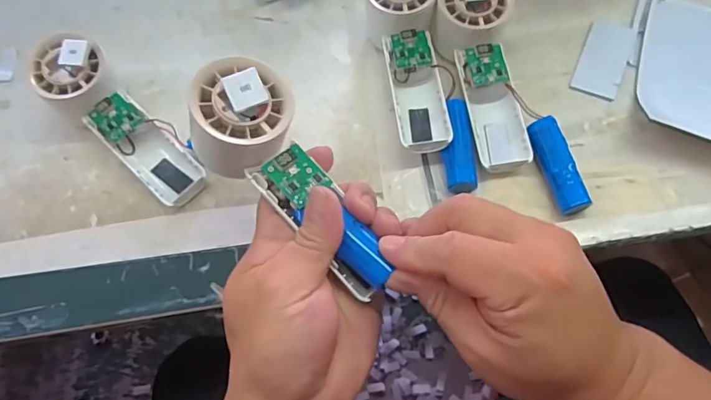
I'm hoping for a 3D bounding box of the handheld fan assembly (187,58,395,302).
[{"bbox_3d":[-0.037,-0.011,0.279,0.059,0.035,0.152,-37,86,-12],"label":"handheld fan assembly"}]

